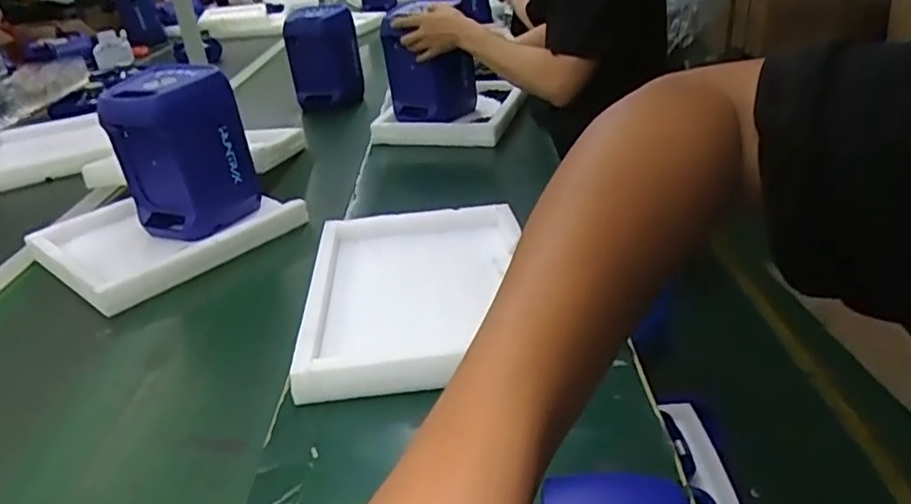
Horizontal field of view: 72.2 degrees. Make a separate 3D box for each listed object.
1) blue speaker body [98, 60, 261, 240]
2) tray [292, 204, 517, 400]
[{"bbox_3d":[-0.448,-0.158,1.045,0.177,0.260,0.153,7,30,28],"label":"blue speaker body"},{"bbox_3d":[-0.043,0.044,0.824,0.299,0.049,0.353,-7,29,-3],"label":"tray"}]

